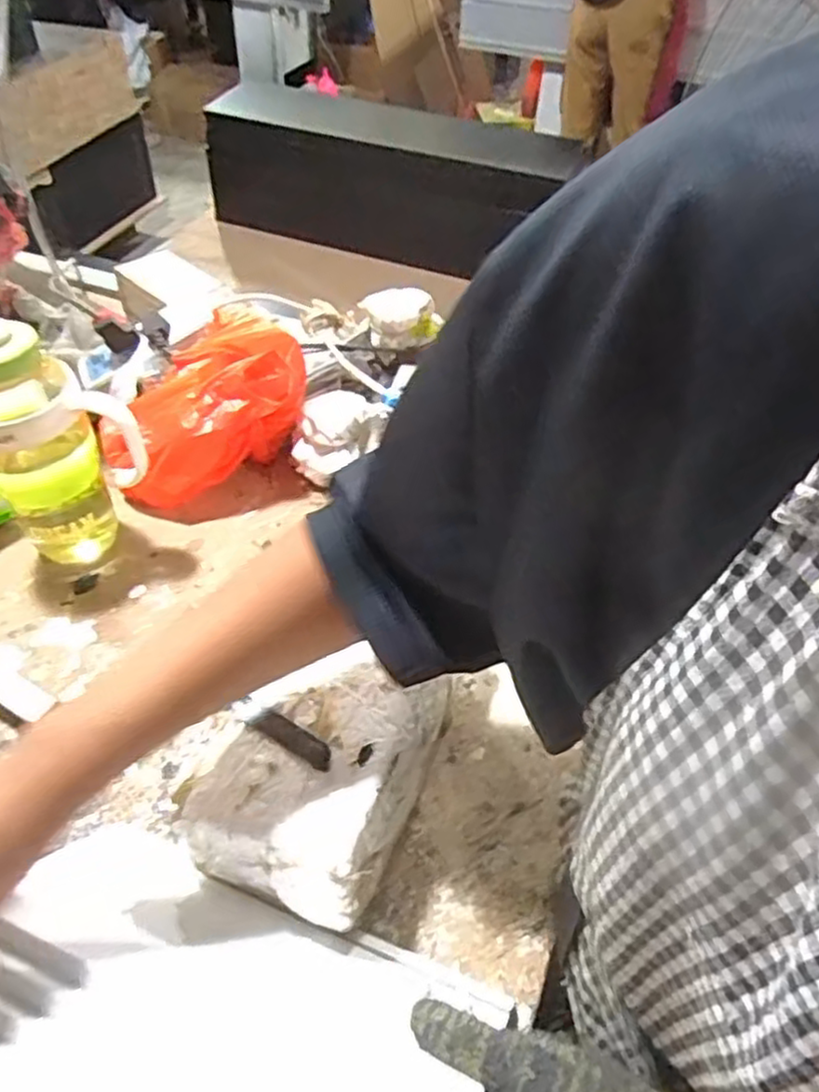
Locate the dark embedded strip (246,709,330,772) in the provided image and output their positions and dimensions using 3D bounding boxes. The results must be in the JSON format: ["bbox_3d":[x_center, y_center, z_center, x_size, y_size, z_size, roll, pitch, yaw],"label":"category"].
[{"bbox_3d":[-0.074,0.122,0.466,0.061,0.005,0.017,28,54,20],"label":"dark embedded strip"}]

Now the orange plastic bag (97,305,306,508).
[{"bbox_3d":[-0.210,-0.137,0.755,0.203,0.137,0.117,-32,57,-26],"label":"orange plastic bag"}]

